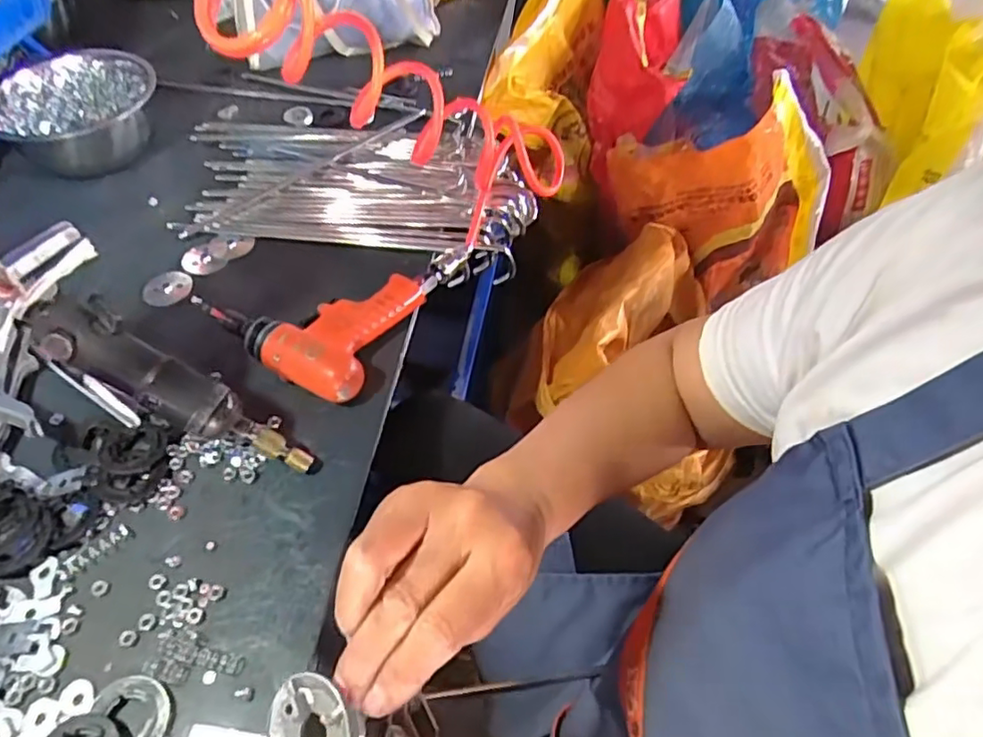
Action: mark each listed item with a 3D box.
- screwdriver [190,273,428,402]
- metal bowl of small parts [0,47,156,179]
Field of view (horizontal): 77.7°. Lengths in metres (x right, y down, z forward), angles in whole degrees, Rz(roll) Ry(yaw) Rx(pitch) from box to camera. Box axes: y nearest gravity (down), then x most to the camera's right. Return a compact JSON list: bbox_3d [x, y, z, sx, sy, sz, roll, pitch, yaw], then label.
[{"bbox_3d":[-0.172,-0.050,0.550,0.186,0.039,0.140,19,54,13],"label":"screwdriver"},{"bbox_3d":[-0.484,-0.300,0.722,0.153,0.072,0.164,3,52,1],"label":"metal bowl of small parts"}]

